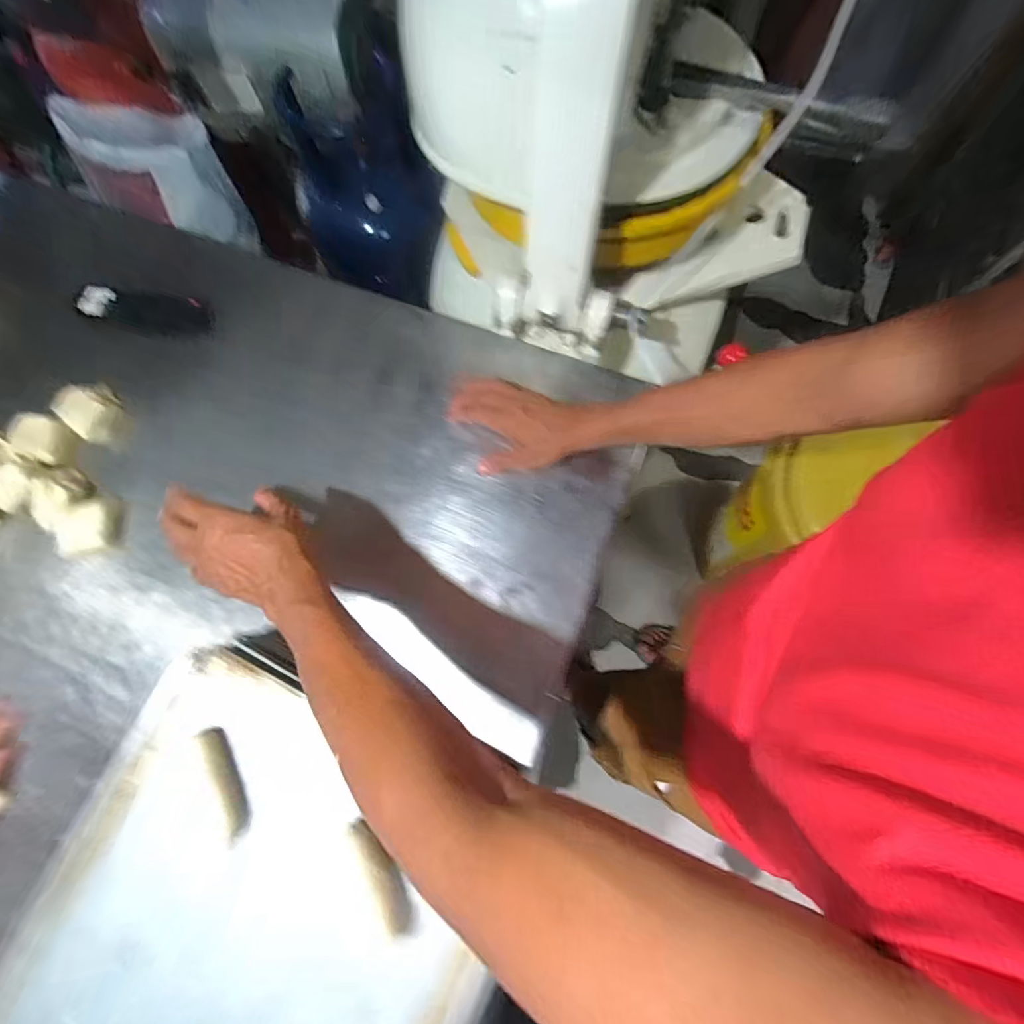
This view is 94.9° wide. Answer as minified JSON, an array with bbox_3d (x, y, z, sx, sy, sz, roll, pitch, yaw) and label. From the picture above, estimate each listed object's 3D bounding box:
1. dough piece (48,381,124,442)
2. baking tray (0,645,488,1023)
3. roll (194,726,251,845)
[{"bbox_3d":[-0.517,-0.125,0.575,0.062,0.038,0.062,39,77,13],"label":"dough piece"},{"bbox_3d":[-0.236,0.386,0.364,0.353,0.028,0.446,23,74,9],"label":"baking tray"},{"bbox_3d":[-0.249,0.232,0.404,0.017,0.021,0.094,-31,74,-8],"label":"roll"}]

